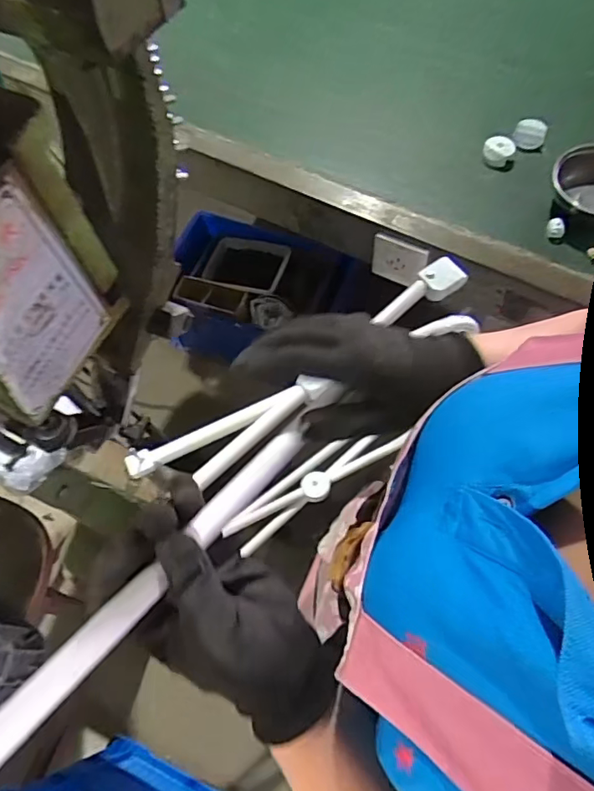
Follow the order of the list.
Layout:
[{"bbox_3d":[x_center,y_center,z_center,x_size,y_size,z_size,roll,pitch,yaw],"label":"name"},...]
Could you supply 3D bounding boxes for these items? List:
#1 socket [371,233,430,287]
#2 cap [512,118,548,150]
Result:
[{"bbox_3d":[0.156,-0.207,0.834,0.086,0.081,0.018,28,69,16],"label":"socket"},{"bbox_3d":[0.362,-0.406,0.836,0.046,0.018,0.053,26,68,15],"label":"cap"}]

